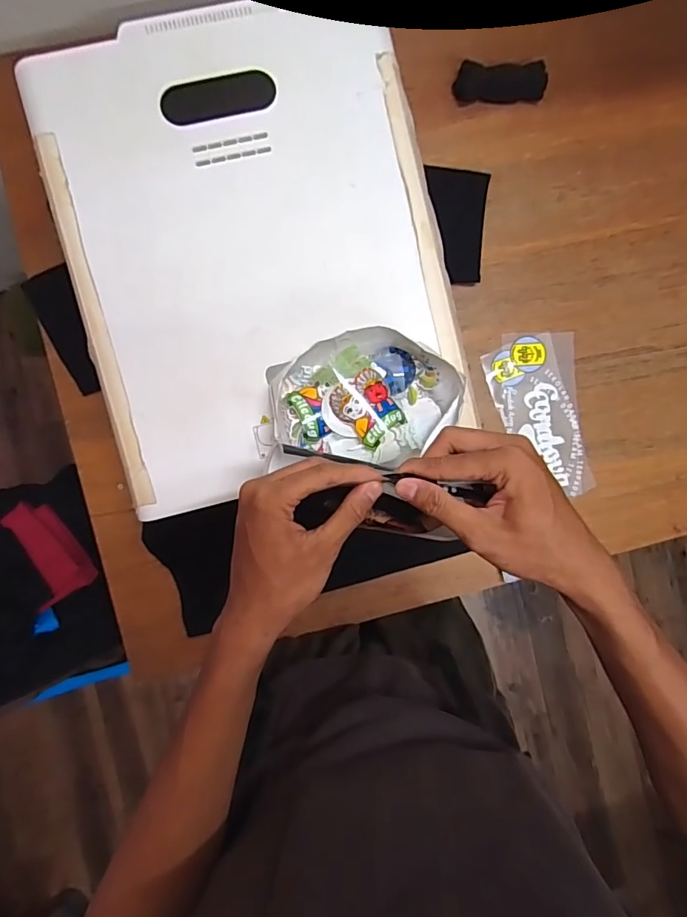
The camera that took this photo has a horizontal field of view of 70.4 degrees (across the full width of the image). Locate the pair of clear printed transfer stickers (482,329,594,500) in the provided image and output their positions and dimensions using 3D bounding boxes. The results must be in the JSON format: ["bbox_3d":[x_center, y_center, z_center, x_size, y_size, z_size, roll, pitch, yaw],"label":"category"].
[{"bbox_3d":[0.291,-0.064,0.725,0.133,0.008,0.242,-9,90,0],"label":"pair of clear printed transfer stickers"}]

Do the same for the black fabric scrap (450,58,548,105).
[{"bbox_3d":[0.226,-0.540,0.698,0.129,0.022,0.049,0,91,-4],"label":"black fabric scrap"}]

